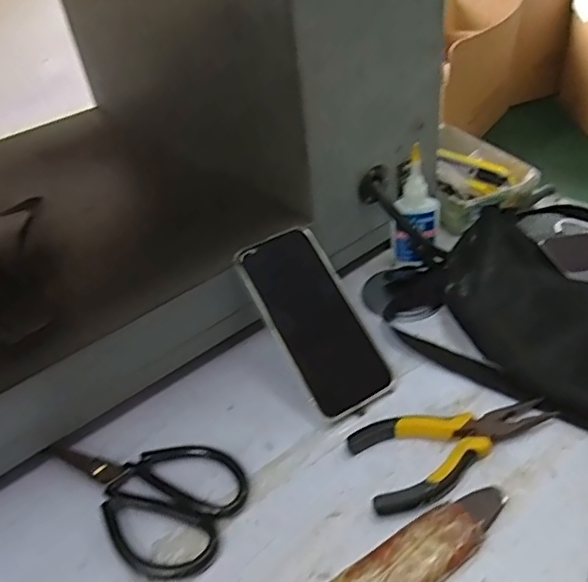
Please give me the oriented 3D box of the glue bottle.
[{"bbox_3d":[0.122,-0.078,0.561,0.045,0.118,0.041,23,48,33],"label":"glue bottle"}]

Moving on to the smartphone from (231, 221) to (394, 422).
[{"bbox_3d":[0.017,0.024,0.478,0.077,0.013,0.164,-24,75,-20],"label":"smartphone"}]

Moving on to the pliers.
[{"bbox_3d":[0.122,0.115,0.414,0.147,0.016,0.070,-14,39,-8],"label":"pliers"}]

